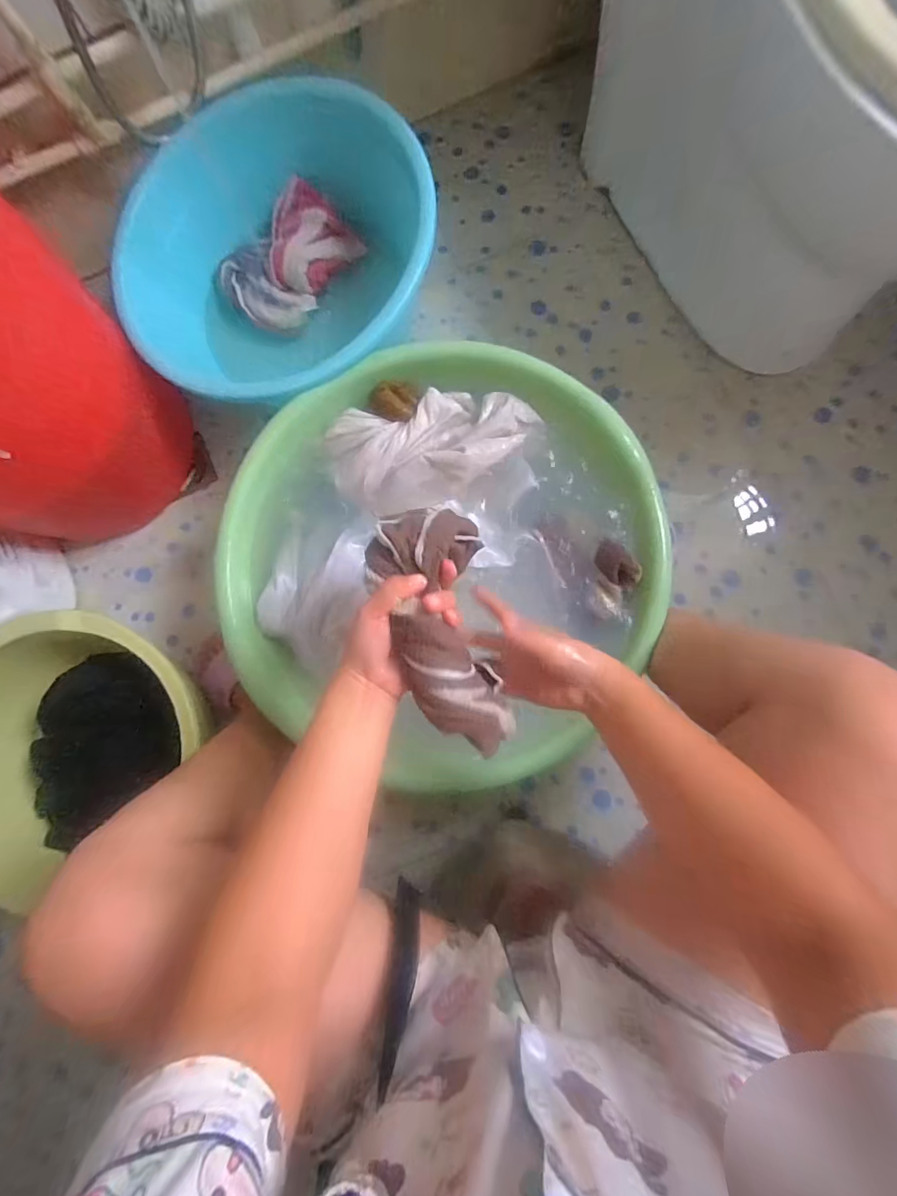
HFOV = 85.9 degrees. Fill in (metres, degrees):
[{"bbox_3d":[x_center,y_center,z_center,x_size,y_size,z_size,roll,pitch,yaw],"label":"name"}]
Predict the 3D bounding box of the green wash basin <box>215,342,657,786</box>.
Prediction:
[{"bbox_3d":[-0.010,-0.040,0.697,0.554,0.191,0.549,0,84,3],"label":"green wash basin"}]

